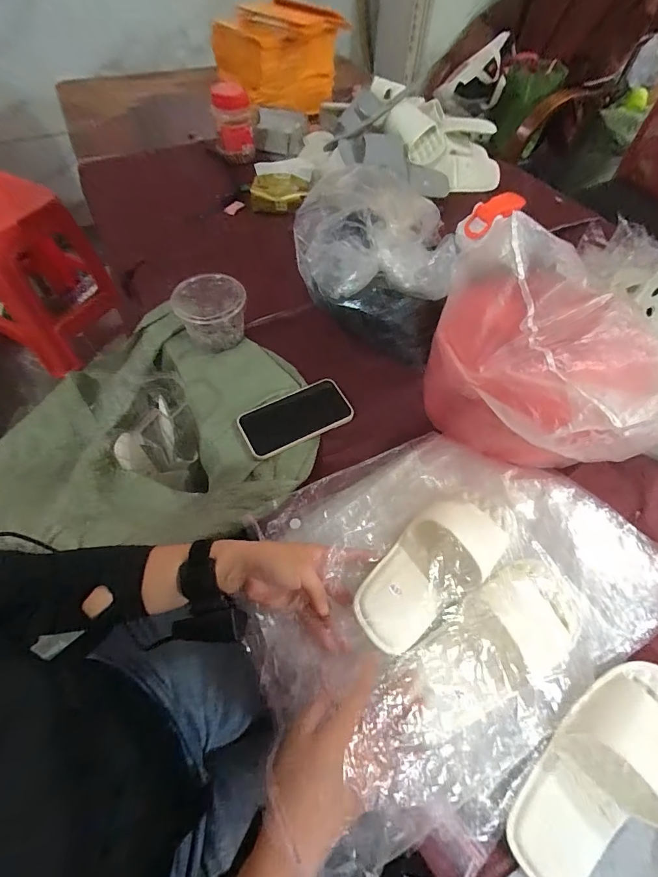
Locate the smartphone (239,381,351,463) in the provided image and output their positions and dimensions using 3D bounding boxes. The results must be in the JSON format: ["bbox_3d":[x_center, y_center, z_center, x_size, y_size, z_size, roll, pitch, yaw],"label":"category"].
[{"bbox_3d":[-0.049,-0.033,0.593,0.161,0.016,0.082,-24,62,-16],"label":"smartphone"}]

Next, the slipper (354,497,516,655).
[{"bbox_3d":[0.125,0.125,0.436,0.228,0.064,0.087,-35,65,-23],"label":"slipper"}]

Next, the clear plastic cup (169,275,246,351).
[{"bbox_3d":[-0.191,-0.205,0.654,0.107,0.083,0.102,1,58,-2],"label":"clear plastic cup"}]

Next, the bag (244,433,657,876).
[{"bbox_3d":[0.143,0.154,0.419,0.446,0.083,0.358,-24,62,-16],"label":"bag"}]

